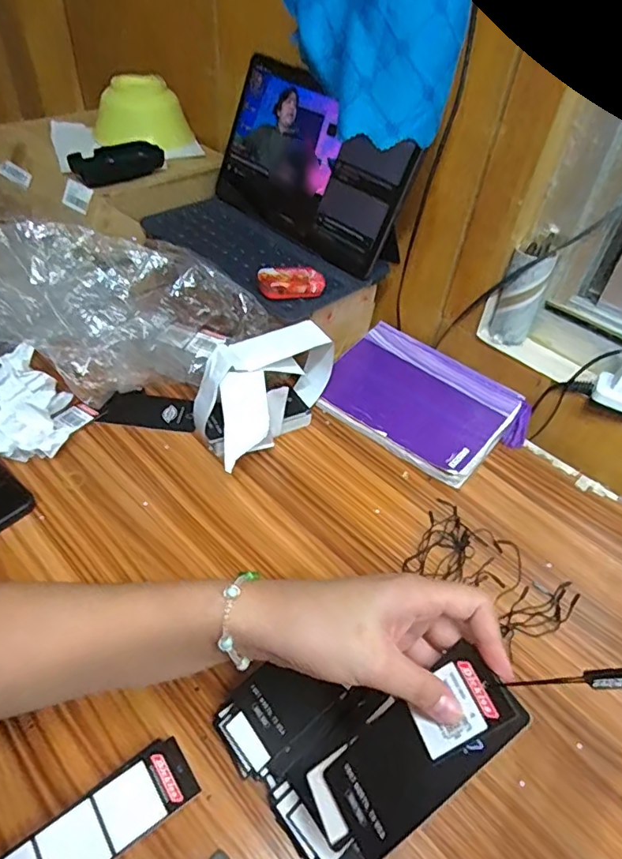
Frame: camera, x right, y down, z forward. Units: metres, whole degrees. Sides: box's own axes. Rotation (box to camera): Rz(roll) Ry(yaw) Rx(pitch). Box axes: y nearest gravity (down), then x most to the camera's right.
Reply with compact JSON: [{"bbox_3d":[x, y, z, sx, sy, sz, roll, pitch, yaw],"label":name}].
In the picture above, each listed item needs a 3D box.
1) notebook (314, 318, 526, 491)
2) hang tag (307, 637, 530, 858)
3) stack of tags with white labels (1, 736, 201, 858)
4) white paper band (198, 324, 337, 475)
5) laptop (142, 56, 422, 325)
[{"bbox_3d":[0.120,-0.032,0.601,0.214,0.016,0.156,36,60,25],"label":"notebook"},{"bbox_3d":[0.051,0.167,0.273,0.120,0.005,0.051,-44,43,6],"label":"hang tag"},{"bbox_3d":[-0.129,0.237,0.309,0.123,0.021,0.040,-26,53,-30],"label":"stack of tags with white labels"},{"bbox_3d":[-0.056,-0.037,0.542,0.089,0.102,0.173,28,47,19],"label":"white paper band"},{"bbox_3d":[-0.047,-0.271,0.586,0.170,0.162,0.264,-31,56,-33],"label":"laptop"}]

